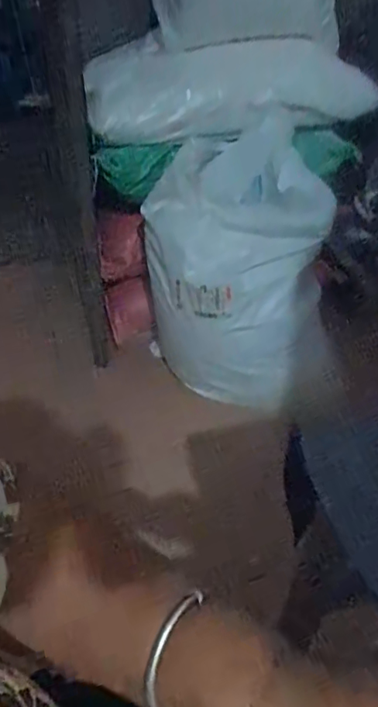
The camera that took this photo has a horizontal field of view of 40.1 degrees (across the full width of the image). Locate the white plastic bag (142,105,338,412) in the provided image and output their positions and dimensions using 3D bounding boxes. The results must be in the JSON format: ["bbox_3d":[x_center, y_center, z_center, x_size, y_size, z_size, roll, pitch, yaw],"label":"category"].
[{"bbox_3d":[0.074,-0.178,1.104,0.317,0.459,0.331,-2,41,-5],"label":"white plastic bag"}]

